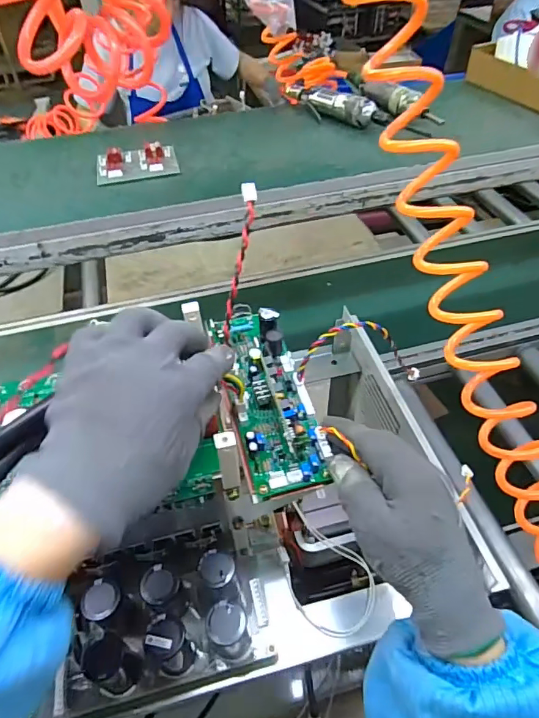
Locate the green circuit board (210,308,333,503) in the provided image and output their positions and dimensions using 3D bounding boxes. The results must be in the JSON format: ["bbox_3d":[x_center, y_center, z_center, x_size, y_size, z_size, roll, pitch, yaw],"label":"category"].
[{"bbox_3d":[-0.008,0.014,0.367,0.073,0.055,0.172,-11,51,-7],"label":"green circuit board"}]

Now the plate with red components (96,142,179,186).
[{"bbox_3d":[-0.196,-0.292,0.699,0.116,0.021,0.077,-13,49,-9],"label":"plate with red components"}]

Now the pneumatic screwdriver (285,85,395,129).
[{"bbox_3d":[0.097,-0.427,0.788,0.047,0.041,0.232,-35,56,-26],"label":"pneumatic screwdriver"}]

